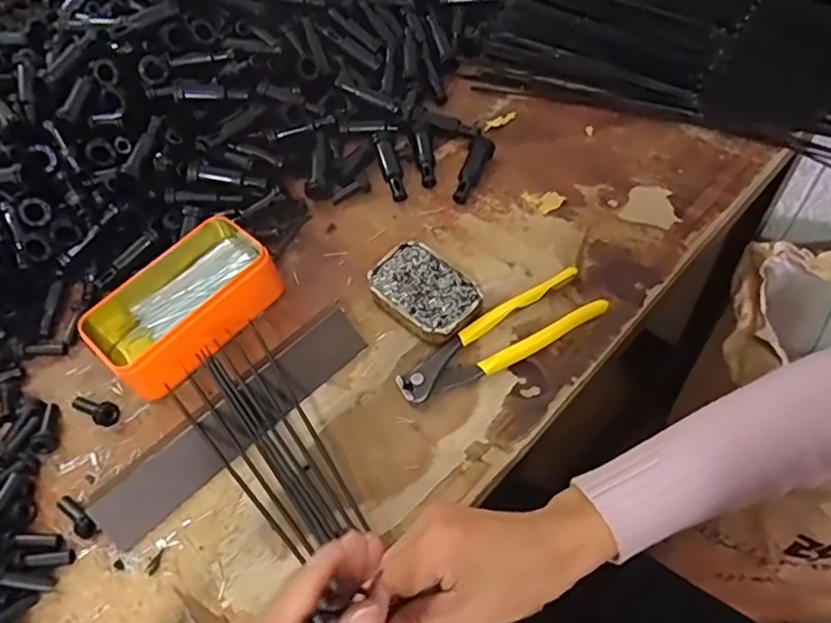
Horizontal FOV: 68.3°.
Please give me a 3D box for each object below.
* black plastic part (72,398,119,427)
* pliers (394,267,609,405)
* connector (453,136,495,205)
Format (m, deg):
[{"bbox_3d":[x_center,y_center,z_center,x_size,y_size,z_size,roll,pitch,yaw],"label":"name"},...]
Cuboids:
[{"bbox_3d":[-0.248,0.074,0.472,0.042,0.016,0.018,14,61,28],"label":"black plastic part"},{"bbox_3d":[0.062,0.018,0.462,0.165,0.012,0.045,-24,64,-12],"label":"pliers"},{"bbox_3d":[0.053,-0.129,0.554,0.023,0.021,0.066,12,59,14],"label":"connector"}]

